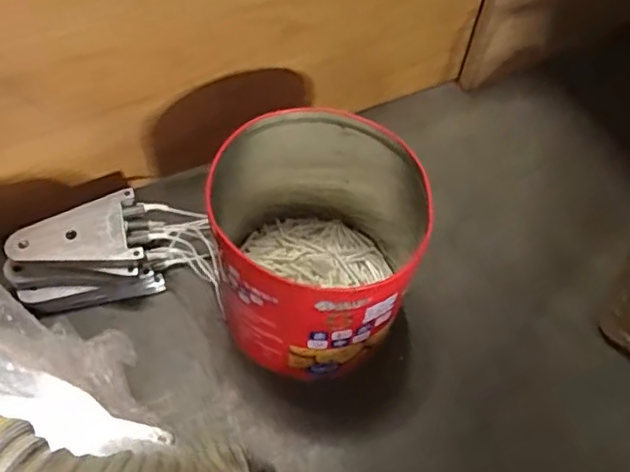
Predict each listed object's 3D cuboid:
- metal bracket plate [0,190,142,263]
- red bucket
[{"bbox_3d":[-0.195,-0.001,0.501,0.100,0.008,0.063,-11,67,-12],"label":"metal bracket plate"},{"bbox_3d":[-0.001,0.005,0.472,0.147,0.146,0.165,8,58,2],"label":"red bucket"}]

